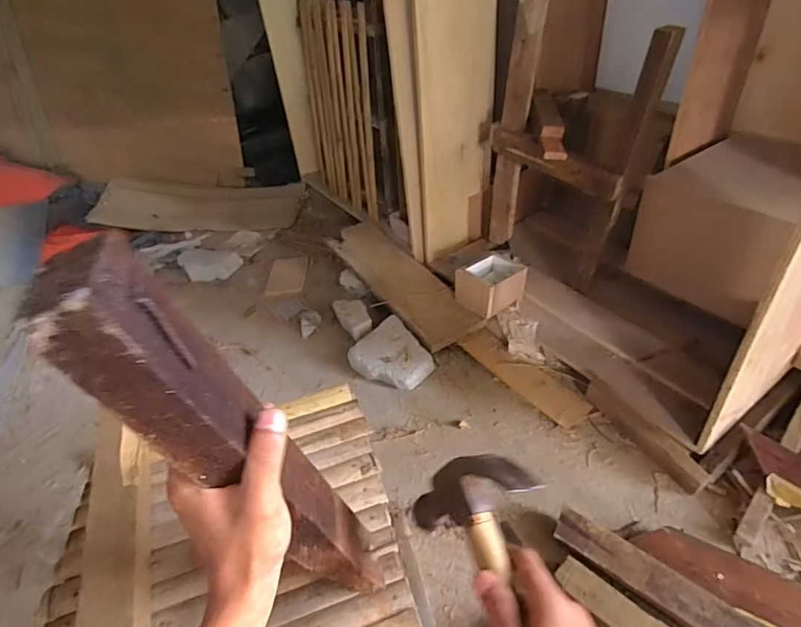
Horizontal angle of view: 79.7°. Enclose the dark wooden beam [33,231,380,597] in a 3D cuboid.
[{"bbox_3d":[-0.096,0.116,0.344,0.052,0.391,0.047,-33,44,-10],"label":"dark wooden beam"}]

